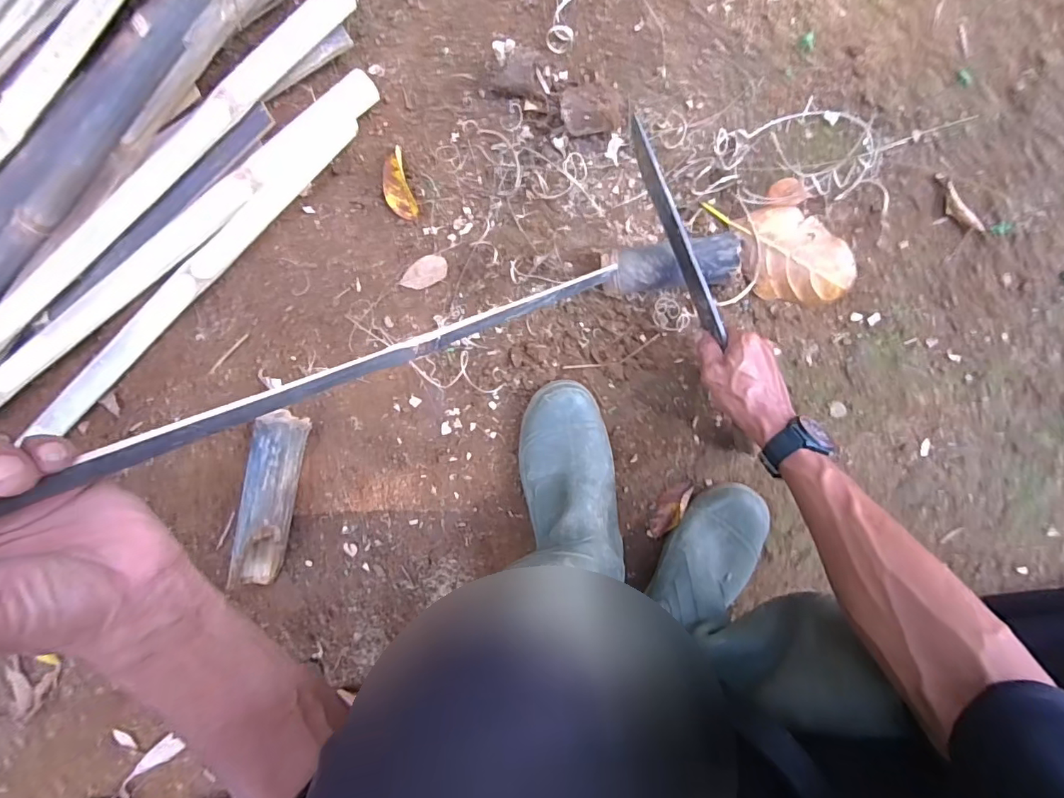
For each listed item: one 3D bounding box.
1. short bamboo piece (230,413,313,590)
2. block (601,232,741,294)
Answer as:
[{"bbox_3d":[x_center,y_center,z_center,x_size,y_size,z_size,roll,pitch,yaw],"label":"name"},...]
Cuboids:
[{"bbox_3d":[-0.308,0.125,0.590,0.055,0.066,0.221,16,98,3],"label":"short bamboo piece"},{"bbox_3d":[0.144,-0.140,0.529,0.135,0.048,0.046,-8,99,6],"label":"block"}]

